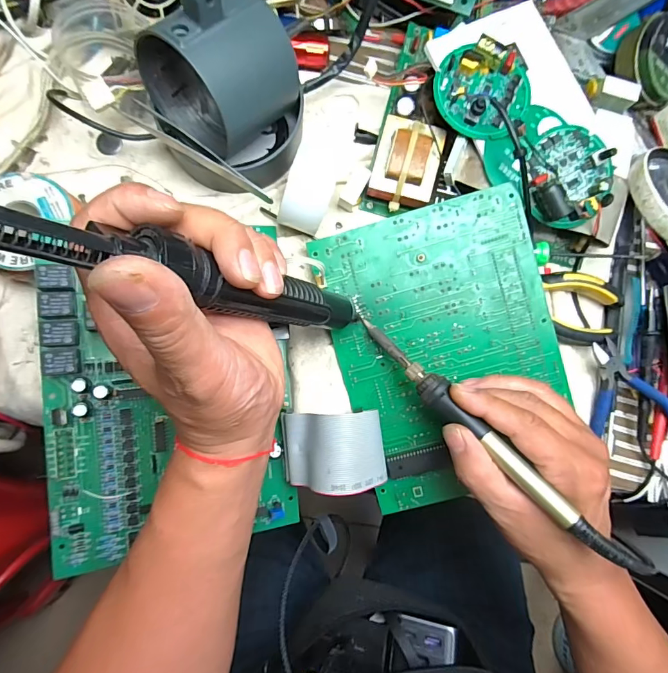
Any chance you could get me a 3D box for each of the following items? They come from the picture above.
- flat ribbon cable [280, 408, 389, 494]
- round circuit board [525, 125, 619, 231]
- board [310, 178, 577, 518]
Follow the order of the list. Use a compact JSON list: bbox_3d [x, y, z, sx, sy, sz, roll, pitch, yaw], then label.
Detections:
[{"bbox_3d":[0.000,0.079,0.295,0.069,0.049,0.049,-2,86,-7],"label":"flat ribbon cable"},{"bbox_3d":[0.176,-0.118,0.308,0.067,0.016,0.068,1,85,-7],"label":"round circuit board"},{"bbox_3d":[0.087,0.011,0.308,0.154,0.027,0.212,-15,87,-8],"label":"board"}]

